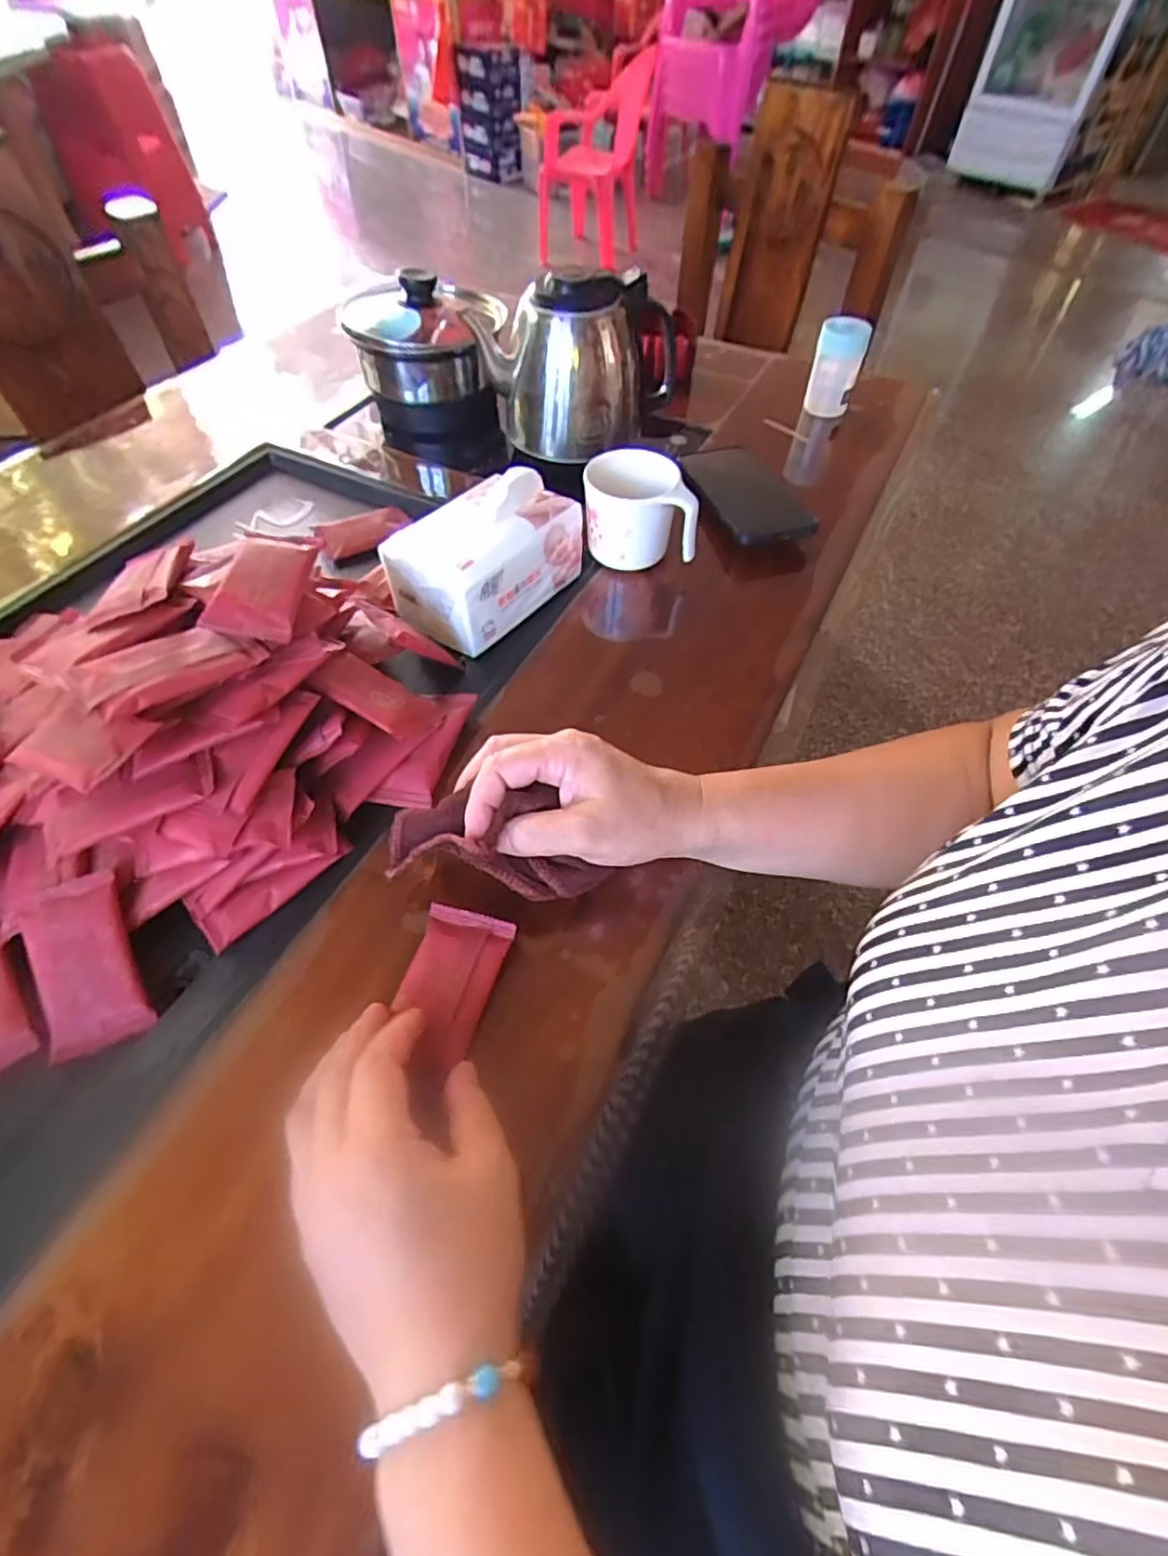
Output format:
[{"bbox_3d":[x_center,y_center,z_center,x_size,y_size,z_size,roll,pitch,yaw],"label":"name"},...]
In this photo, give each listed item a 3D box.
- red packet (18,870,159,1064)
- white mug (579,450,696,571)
[{"bbox_3d":[-0.269,0.100,0.351,0.051,0.007,0.089,-21,81,-8],"label":"red packet"},{"bbox_3d":[0.045,-0.217,0.546,0.090,0.079,0.068,2,55,0],"label":"white mug"}]

